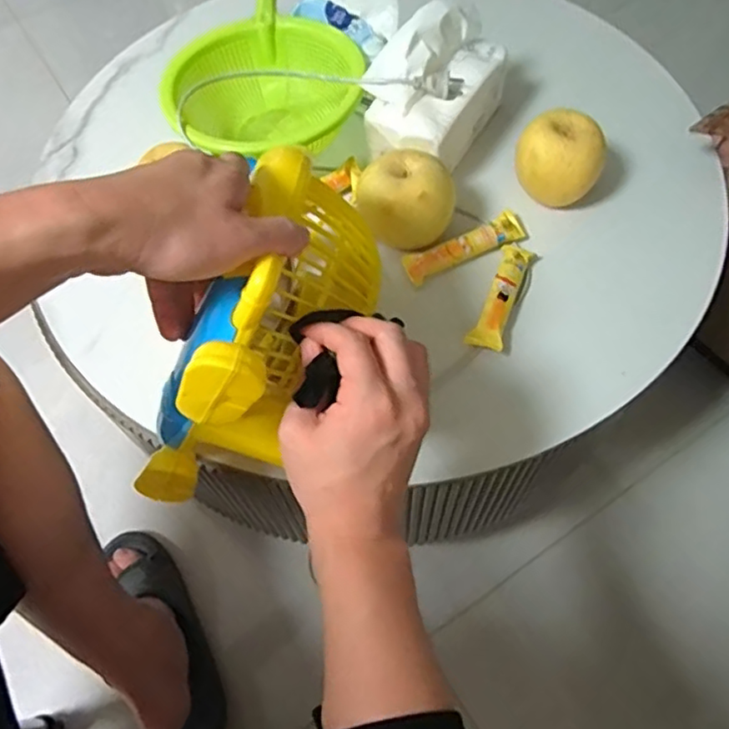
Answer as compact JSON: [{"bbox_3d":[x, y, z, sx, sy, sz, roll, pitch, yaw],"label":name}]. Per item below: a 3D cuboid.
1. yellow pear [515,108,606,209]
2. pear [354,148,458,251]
[{"bbox_3d":[0.204,-0.212,0.662,0.090,0.083,0.081,19,64,12],"label":"yellow pear"},{"bbox_3d":[0.043,-0.159,0.634,0.086,0.089,0.087,-31,65,-13],"label":"pear"}]

